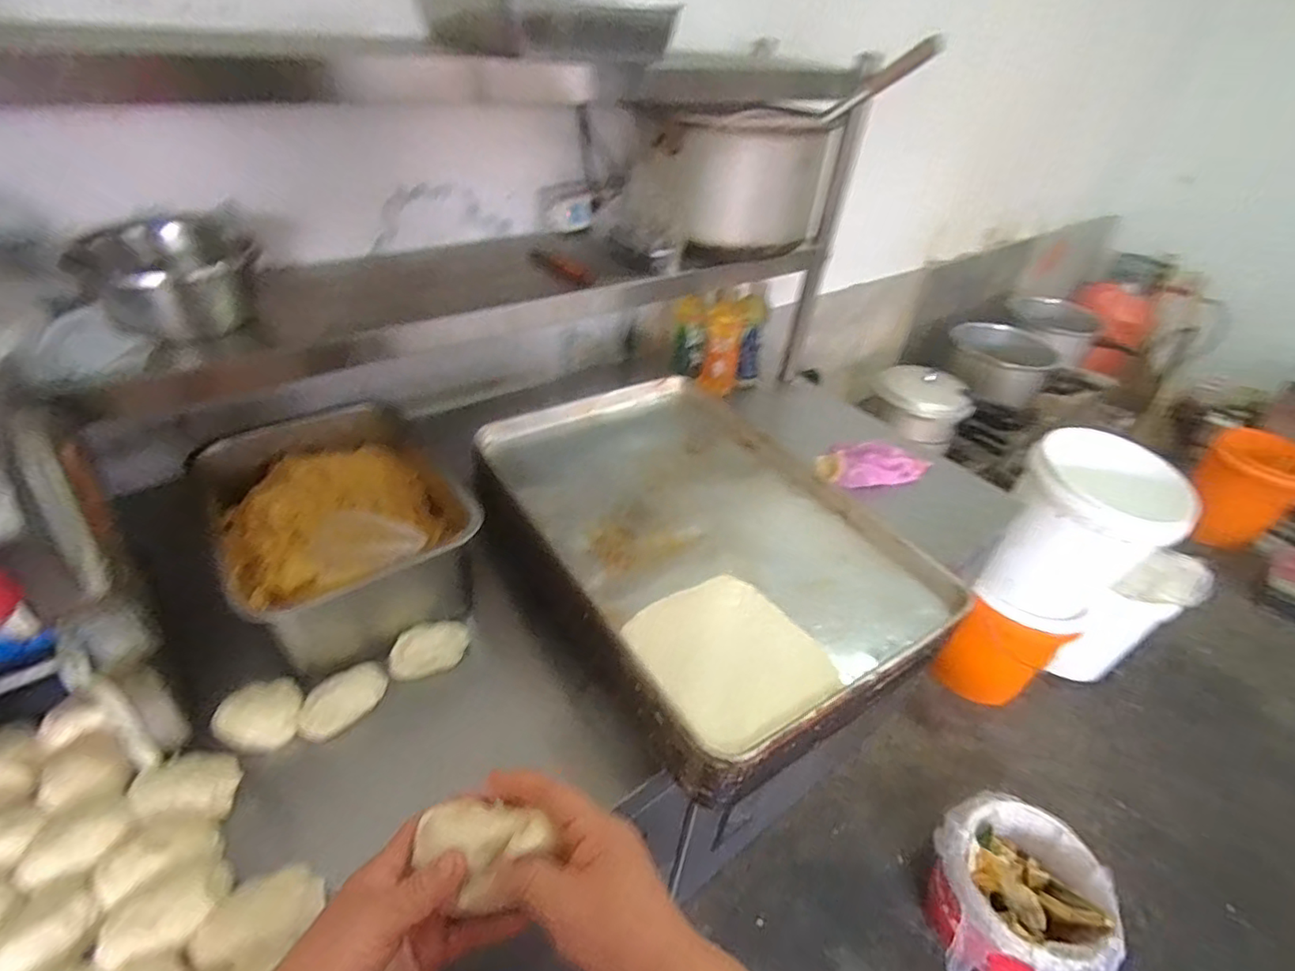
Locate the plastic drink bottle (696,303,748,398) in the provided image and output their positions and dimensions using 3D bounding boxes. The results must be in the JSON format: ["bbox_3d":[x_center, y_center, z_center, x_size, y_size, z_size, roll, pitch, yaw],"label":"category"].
[{"bbox_3d":[0.152,-0.280,1.247,0.076,0.183,0.054,7,37,3],"label":"plastic drink bottle"}]

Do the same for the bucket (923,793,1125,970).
[{"bbox_3d":[0.689,0.801,1.175,0.280,0.254,0.281,3,37,-2],"label":"bucket"}]

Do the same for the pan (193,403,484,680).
[{"bbox_3d":[-0.390,0.034,0.777,0.253,0.156,0.368,-22,45,-31],"label":"pan"}]

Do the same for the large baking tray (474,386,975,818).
[{"bbox_3d":[0.059,0.054,0.834,0.428,0.067,0.625,-18,43,-26],"label":"large baking tray"}]

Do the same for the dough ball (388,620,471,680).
[{"bbox_3d":[-0.257,0.191,0.720,0.094,0.038,0.045,-17,42,-26],"label":"dough ball"}]

